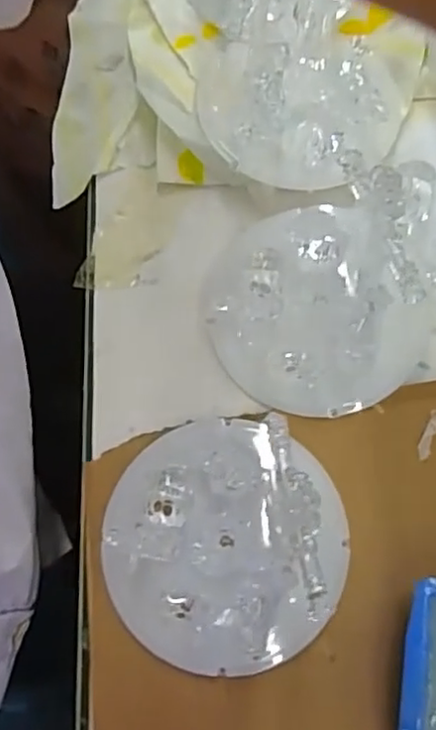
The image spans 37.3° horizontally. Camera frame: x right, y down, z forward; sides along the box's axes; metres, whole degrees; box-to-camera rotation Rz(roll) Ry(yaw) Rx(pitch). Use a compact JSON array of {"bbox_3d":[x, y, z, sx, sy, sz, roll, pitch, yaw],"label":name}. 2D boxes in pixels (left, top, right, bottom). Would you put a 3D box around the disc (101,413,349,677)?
[{"bbox_3d":[0.004,0.094,0.350,0.124,0.021,0.126,-1,71,2],"label":"disc"}]

